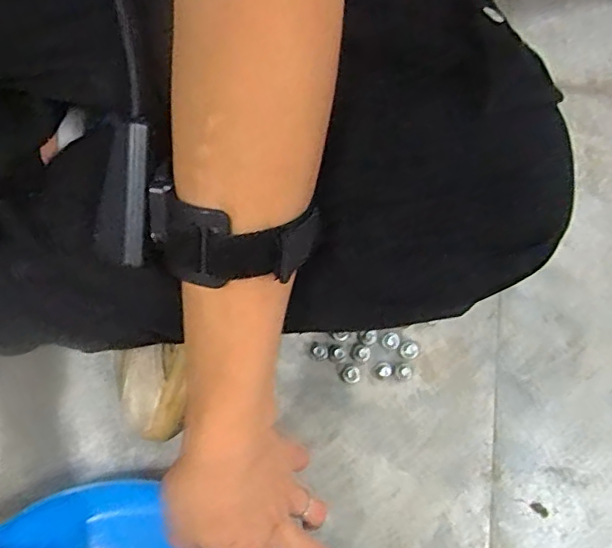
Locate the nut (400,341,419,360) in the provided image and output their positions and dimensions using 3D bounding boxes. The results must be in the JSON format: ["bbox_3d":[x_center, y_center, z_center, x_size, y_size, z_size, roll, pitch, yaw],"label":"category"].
[{"bbox_3d":[0.081,0.059,0.445,0.014,0.007,0.014,0,79,-1],"label":"nut"}]

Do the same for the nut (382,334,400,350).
[{"bbox_3d":[0.067,0.053,0.446,0.014,0.006,0.013,0,79,-1],"label":"nut"}]

